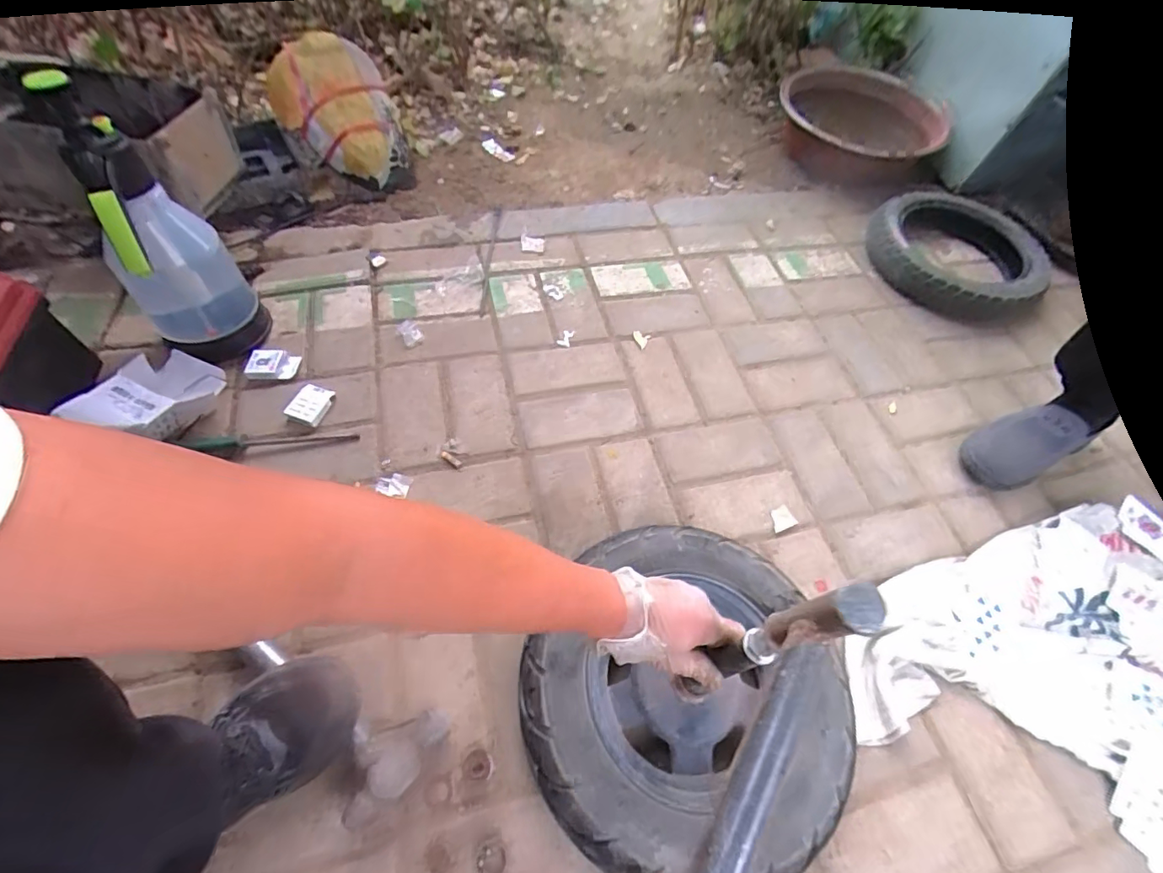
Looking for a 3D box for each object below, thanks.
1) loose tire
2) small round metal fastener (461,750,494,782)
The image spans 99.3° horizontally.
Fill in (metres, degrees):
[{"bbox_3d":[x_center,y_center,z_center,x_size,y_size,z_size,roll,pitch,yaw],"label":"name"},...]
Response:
[{"bbox_3d":[0.790,-0.392,1.050,0.348,0.072,0.338,36,62,15],"label":"loose tire"},{"bbox_3d":[-0.108,0.344,0.515,0.030,0.004,0.027,30,60,12],"label":"small round metal fastener"}]

